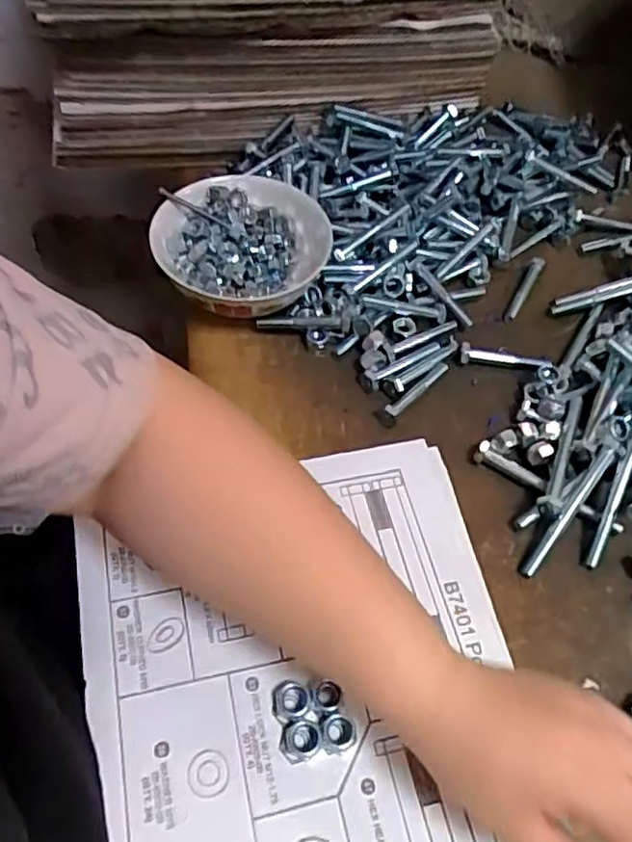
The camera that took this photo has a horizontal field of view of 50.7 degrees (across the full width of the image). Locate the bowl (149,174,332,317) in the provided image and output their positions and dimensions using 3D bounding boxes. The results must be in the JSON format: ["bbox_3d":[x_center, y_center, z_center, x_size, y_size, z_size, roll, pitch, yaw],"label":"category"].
[{"bbox_3d":[-0.058,-0.127,0.513,0.120,0.048,0.132,2,56,-3],"label":"bowl"}]

